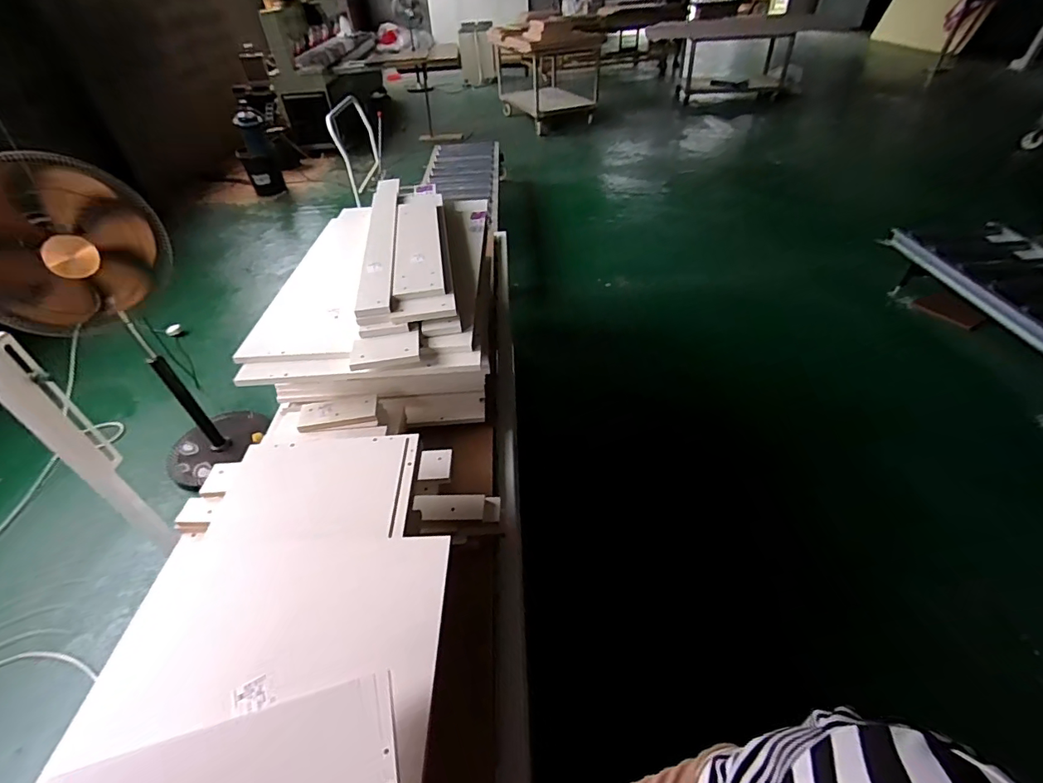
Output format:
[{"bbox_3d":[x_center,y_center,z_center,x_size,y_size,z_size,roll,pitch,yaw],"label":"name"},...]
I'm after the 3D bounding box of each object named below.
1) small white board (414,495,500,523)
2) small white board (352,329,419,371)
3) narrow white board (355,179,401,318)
[{"bbox_3d":[-0.130,0.239,0.954,0.173,0.013,0.052,2,67,-9],"label":"small white board"},{"bbox_3d":[-0.302,-0.094,1.043,0.148,0.014,0.085,-8,58,-6],"label":"small white board"},{"bbox_3d":[-0.421,-0.475,1.399,0.089,0.022,0.907,-10,42,-4],"label":"narrow white board"}]

